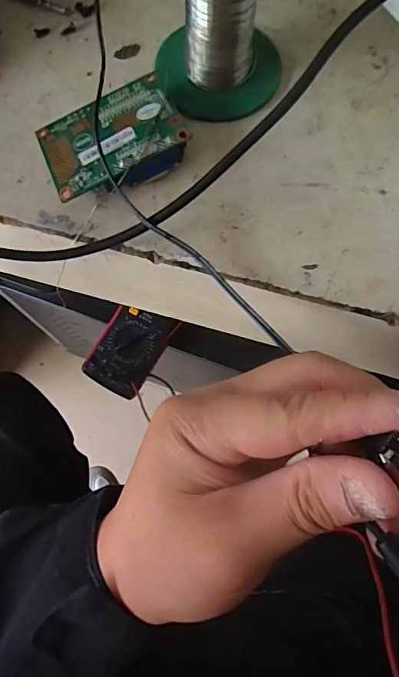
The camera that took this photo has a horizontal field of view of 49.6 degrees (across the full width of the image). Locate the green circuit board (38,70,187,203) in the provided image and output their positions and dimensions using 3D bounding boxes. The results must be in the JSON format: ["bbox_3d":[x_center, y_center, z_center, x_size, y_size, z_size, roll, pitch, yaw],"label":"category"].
[{"bbox_3d":[-0.044,-0.100,0.215,0.068,0.014,0.052,-24,76,-7],"label":"green circuit board"}]

